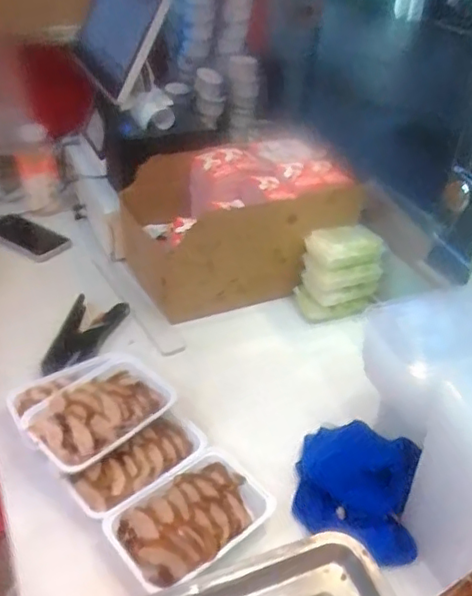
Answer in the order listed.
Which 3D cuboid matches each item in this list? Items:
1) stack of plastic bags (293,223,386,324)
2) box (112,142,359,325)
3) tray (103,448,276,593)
[{"bbox_3d":[0.166,-0.038,0.941,0.127,0.130,0.084,-15,40,-22],"label":"stack of plastic bags"},{"bbox_3d":[0.006,-0.117,0.975,0.319,0.193,0.192,-14,39,-21],"label":"box"},{"bbox_3d":[-0.045,0.235,0.648,0.161,0.034,0.107,-24,44,-31],"label":"tray"}]

